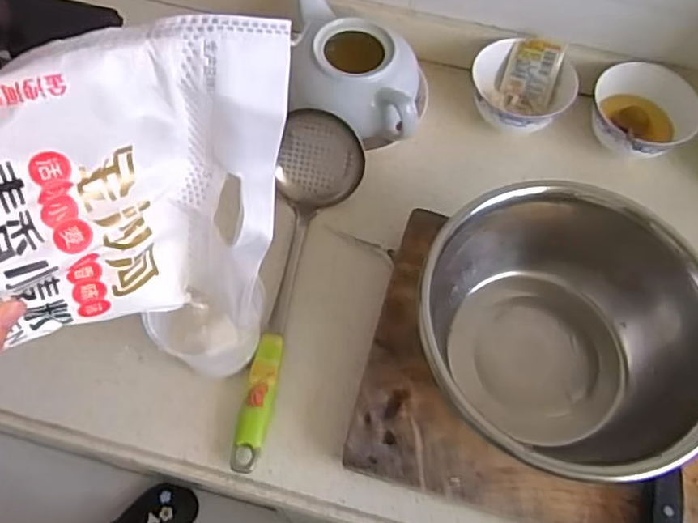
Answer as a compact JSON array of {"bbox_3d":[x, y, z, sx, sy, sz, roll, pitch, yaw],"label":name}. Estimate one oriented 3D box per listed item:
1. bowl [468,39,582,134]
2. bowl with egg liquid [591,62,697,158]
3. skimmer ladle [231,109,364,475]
[{"bbox_3d":[0.190,-0.192,0.683,0.107,0.058,0.107,1,63,-2],"label":"bowl"},{"bbox_3d":[0.325,-0.163,0.679,0.111,0.052,0.119,1,63,-2],"label":"bowl with egg liquid"},{"bbox_3d":[-0.056,0.018,0.566,0.098,0.075,0.336,9,63,2],"label":"skimmer ladle"}]

